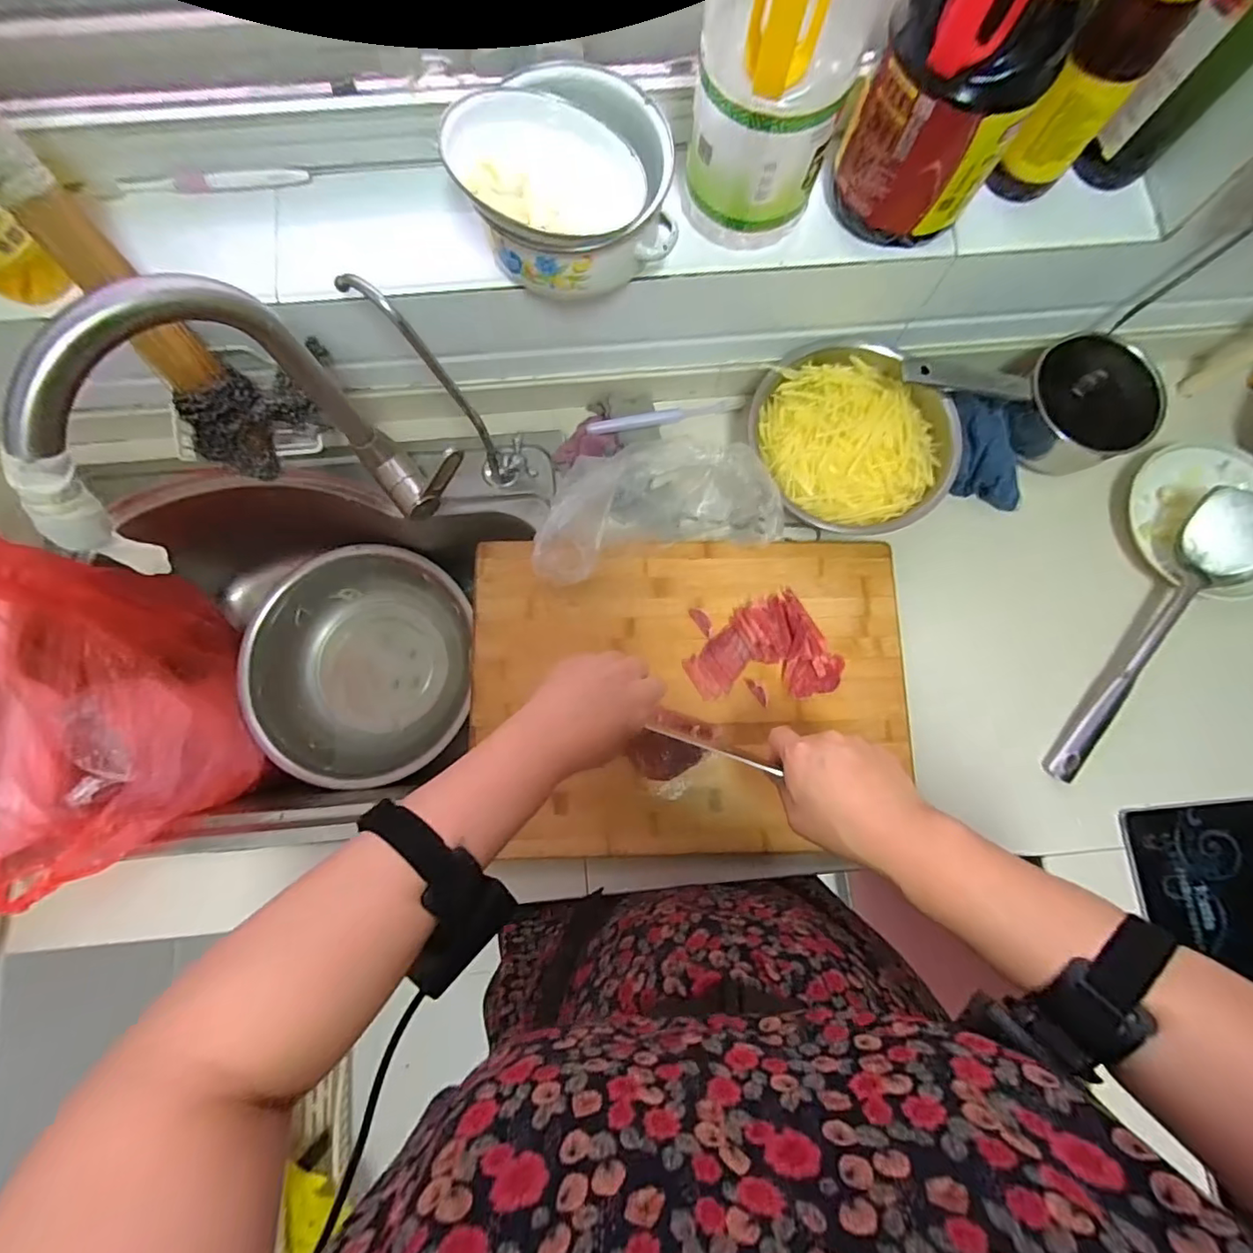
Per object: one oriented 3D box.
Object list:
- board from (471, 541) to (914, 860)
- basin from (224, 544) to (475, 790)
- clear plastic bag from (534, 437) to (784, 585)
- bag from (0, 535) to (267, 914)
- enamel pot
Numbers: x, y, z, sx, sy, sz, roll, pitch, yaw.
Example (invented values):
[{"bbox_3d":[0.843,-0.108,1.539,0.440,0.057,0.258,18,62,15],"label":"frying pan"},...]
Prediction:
[{"bbox_3d":[0.068,0.064,0.568,0.442,0.034,0.314,-1,80,0],"label":"board"},{"bbox_3d":[-0.363,0.056,0.763,0.283,0.094,0.305,0,80,0],"label":"basin"},{"bbox_3d":[0.026,-0.123,0.579,0.242,0.111,0.116,-11,80,-2],"label":"clear plastic bag"},{"bbox_3d":[-0.536,0.082,0.583,0.153,0.315,0.335,-5,80,-1],"label":"bag"},{"bbox_3d":[-0.049,-0.360,0.446,0.164,0.082,0.151,0,80,0],"label":"enamel pot"}]

